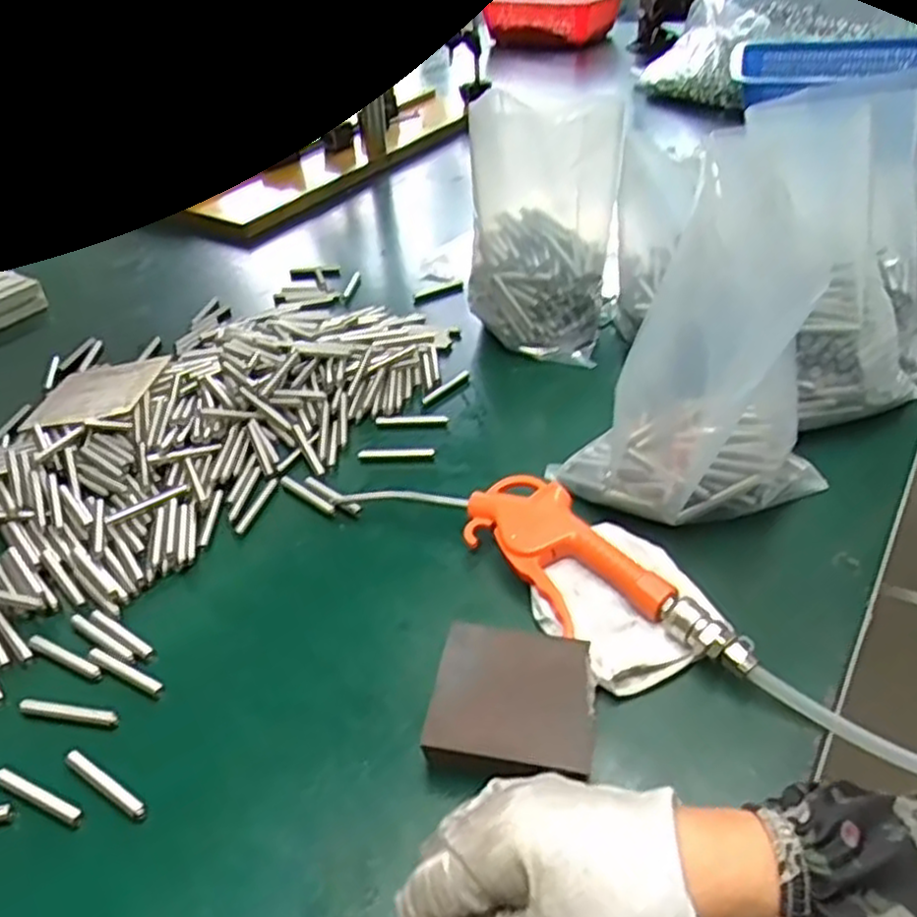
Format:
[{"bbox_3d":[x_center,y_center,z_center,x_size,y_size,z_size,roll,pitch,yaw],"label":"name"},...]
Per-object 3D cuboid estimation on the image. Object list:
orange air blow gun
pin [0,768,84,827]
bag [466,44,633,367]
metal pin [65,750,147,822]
[{"bbox_3d":[0.048,0.052,0.478,0.274,0.022,0.075,26,67,31],"label":"orange air blow gun"},{"bbox_3d":[-0.210,0.168,0.384,0.057,0.004,0.007,13,41,23],"label":"pin"},{"bbox_3d":[0.072,-0.205,0.676,0.127,0.181,0.136,0,38,6],"label":"bag"},{"bbox_3d":[-0.178,0.163,0.388,0.060,0.005,0.008,20,44,29],"label":"metal pin"}]

